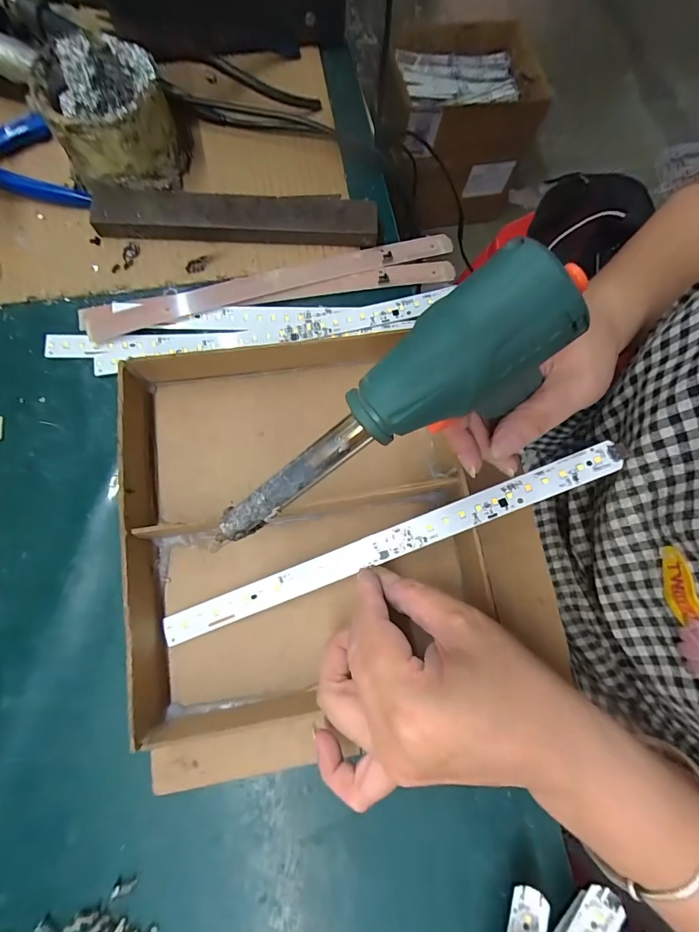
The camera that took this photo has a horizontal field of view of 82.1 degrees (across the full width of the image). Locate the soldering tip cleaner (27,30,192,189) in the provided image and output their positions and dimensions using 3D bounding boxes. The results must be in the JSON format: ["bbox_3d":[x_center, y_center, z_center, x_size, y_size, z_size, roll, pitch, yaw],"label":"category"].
[{"bbox_3d":[-0.164,-0.249,0.275,0.087,0.061,0.081,-22,79,-7],"label":"soldering tip cleaner"}]

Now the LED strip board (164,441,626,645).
[{"bbox_3d":[0.020,0.048,0.237,0.278,0.008,0.016,-23,79,5],"label":"LED strip board"}]

